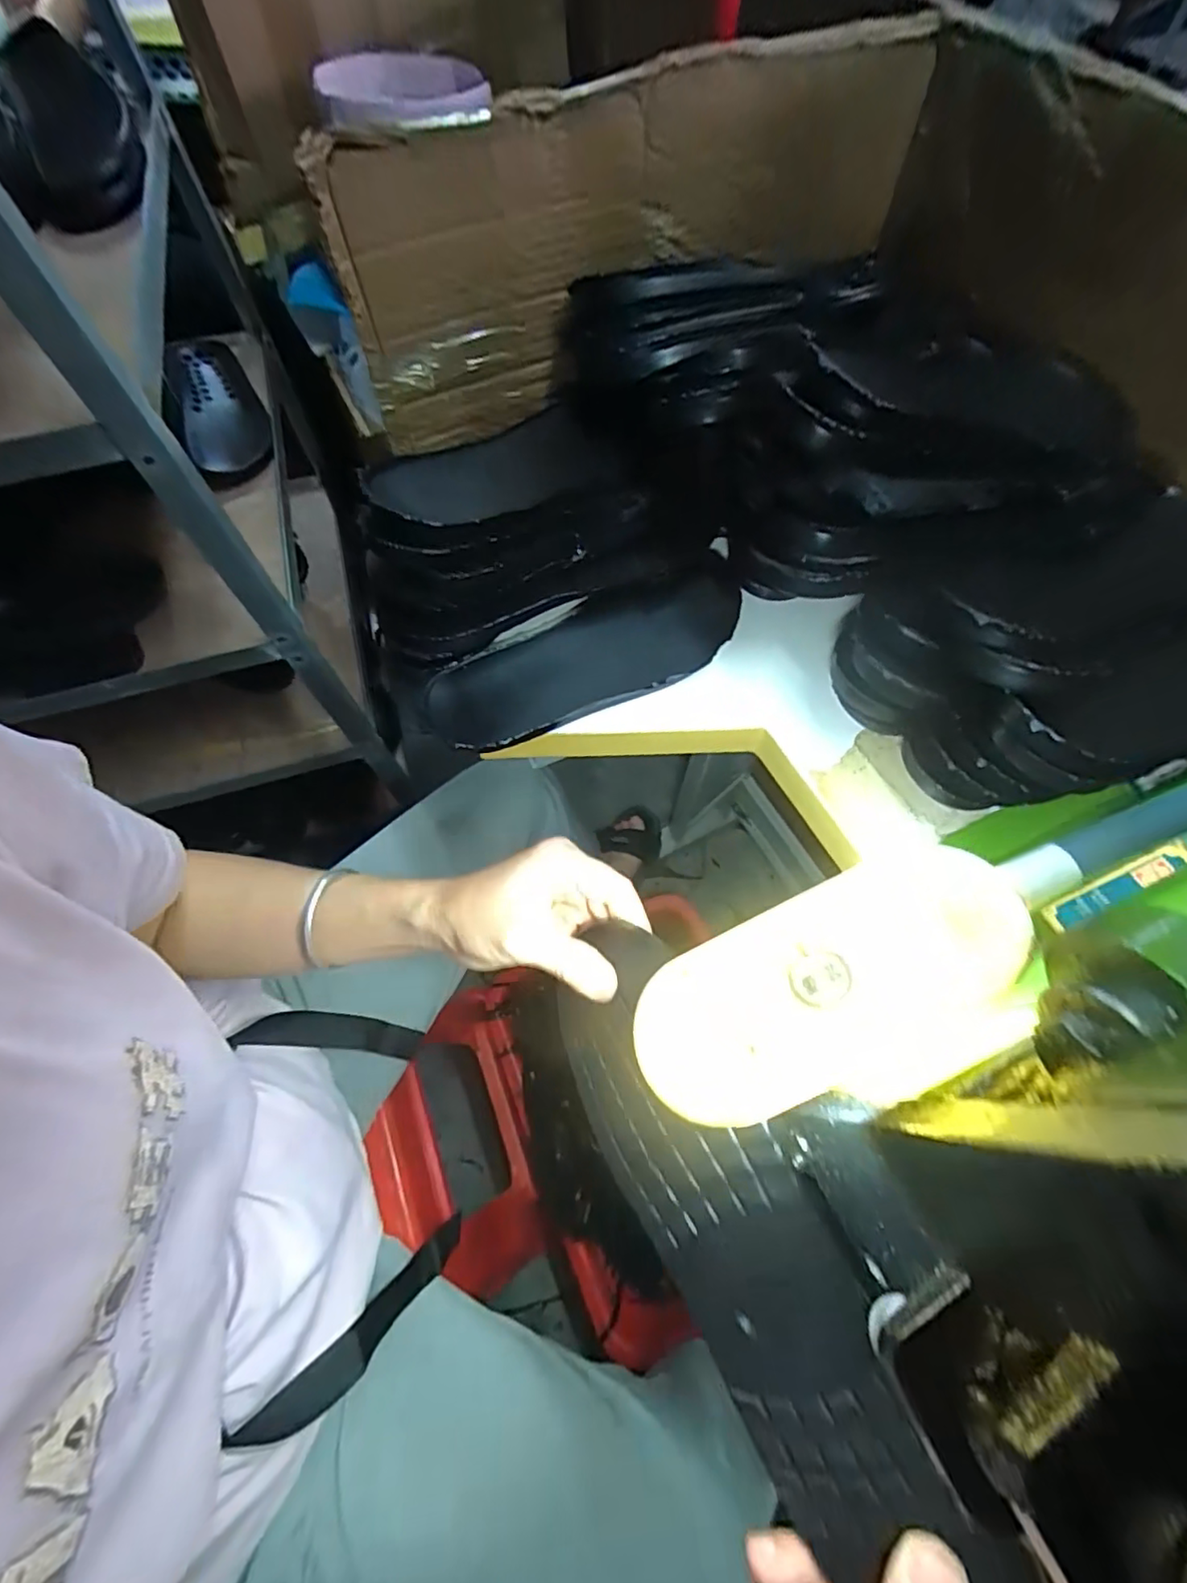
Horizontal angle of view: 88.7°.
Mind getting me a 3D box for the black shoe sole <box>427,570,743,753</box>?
[{"bbox_3d":[0.001,-0.112,0.483,0.267,0.026,0.093,-24,67,-9],"label":"black shoe sole"}]

